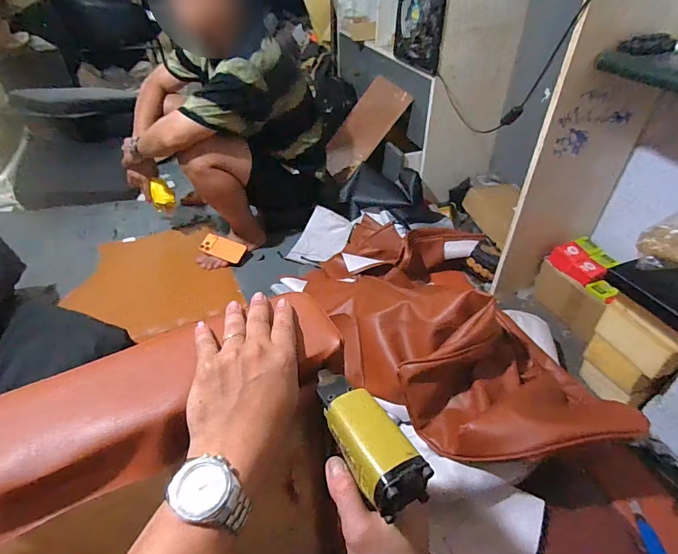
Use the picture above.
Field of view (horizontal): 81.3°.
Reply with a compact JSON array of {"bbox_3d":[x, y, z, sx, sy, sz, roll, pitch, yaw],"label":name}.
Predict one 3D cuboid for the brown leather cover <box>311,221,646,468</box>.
[{"bbox_3d":[0.198,0.047,1.032,0.522,0.243,0.914,-7,42,-9],"label":"brown leather cover"}]

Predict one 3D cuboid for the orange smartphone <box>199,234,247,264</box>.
[{"bbox_3d":[-0.397,-0.099,1.351,0.150,0.010,0.072,20,76,7],"label":"orange smartphone"}]

